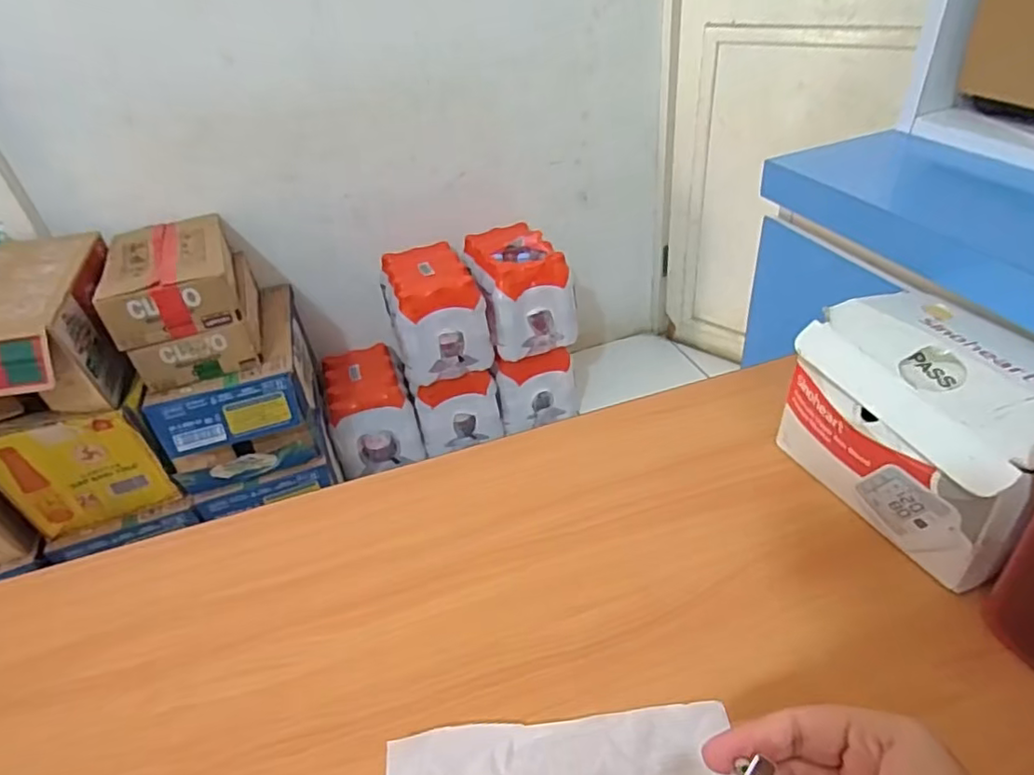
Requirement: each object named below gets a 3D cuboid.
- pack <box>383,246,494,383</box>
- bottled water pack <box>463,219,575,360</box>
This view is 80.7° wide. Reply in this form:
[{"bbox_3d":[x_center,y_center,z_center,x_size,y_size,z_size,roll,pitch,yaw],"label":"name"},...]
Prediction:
[{"bbox_3d":[-0.201,-0.189,1.490,0.213,0.225,0.255,-16,39,-11],"label":"pack"},{"bbox_3d":[0.000,-0.260,1.534,0.205,0.242,0.256,-16,39,-11],"label":"bottled water pack"}]

